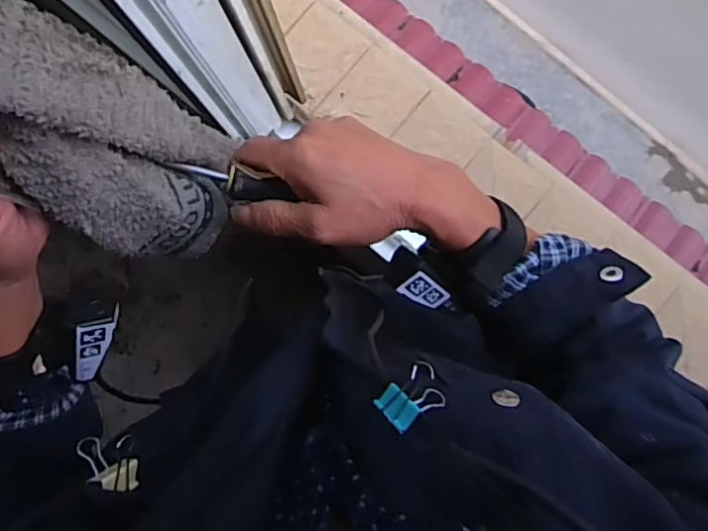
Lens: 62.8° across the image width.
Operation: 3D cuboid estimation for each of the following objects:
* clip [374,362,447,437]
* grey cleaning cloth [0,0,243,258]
[{"bbox_3d":[0.031,0.074,0.316,0.027,0.026,0.036,15,66,40],"label":"clip"},{"bbox_3d":[-0.130,-0.066,0.322,0.043,0.253,0.102,16,84,15],"label":"grey cleaning cloth"}]

